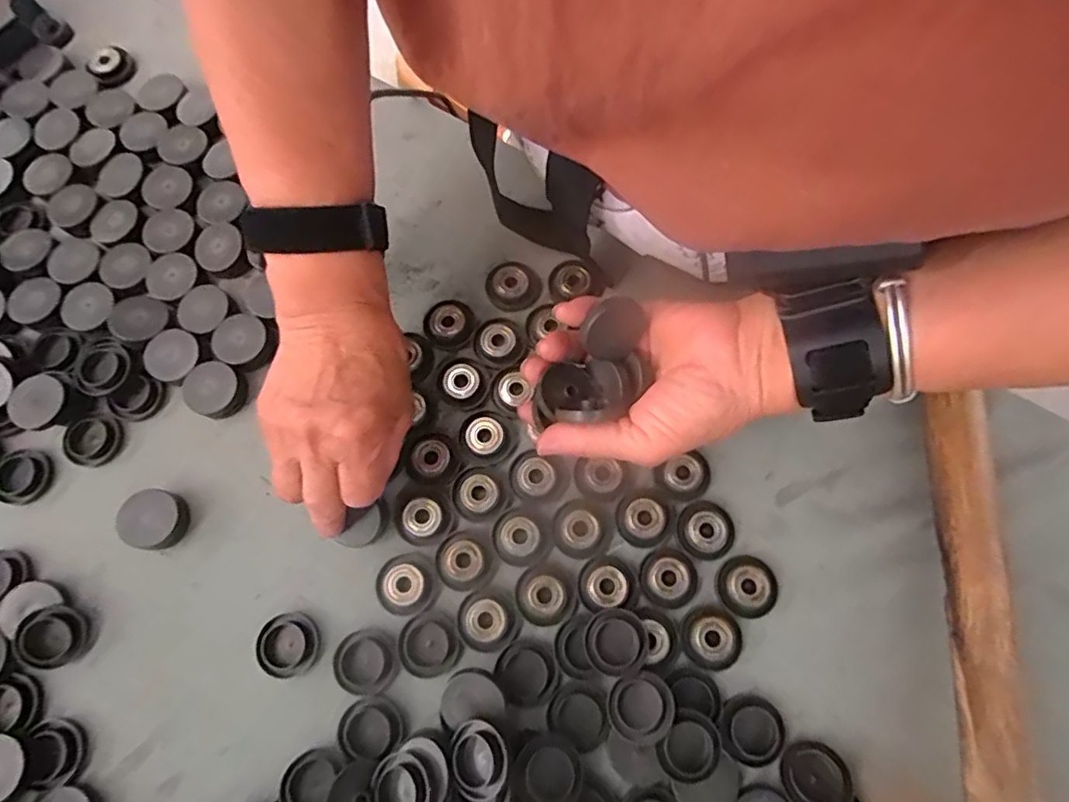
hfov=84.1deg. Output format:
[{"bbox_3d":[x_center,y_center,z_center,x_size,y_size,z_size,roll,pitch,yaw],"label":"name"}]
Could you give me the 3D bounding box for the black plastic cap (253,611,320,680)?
[{"bbox_3d":[-0.135,0.132,0.322,0.034,0.007,0.031,0,72,1],"label":"black plastic cap"}]

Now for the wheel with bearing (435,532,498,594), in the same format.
[{"bbox_3d":[-0.039,0.090,0.330,0.033,0.005,0.031,0,72,1],"label":"wheel with bearing"}]

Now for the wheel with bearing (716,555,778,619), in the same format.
[{"bbox_3d":[0.117,0.101,0.323,0.030,0.008,0.032,0,72,1],"label":"wheel with bearing"}]

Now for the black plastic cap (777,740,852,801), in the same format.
[{"bbox_3d":[0.138,0.186,0.292,0.031,0.010,0.031,-34,50,-7],"label":"black plastic cap"}]

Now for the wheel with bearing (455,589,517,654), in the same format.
[{"bbox_3d":[-0.026,0.120,0.321,0.032,0.007,0.030,0,72,1],"label":"wheel with bearing"}]

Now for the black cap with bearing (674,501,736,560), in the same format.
[{"bbox_3d":[0.096,0.072,0.332,0.030,0.009,0.031,0,72,1],"label":"black cap with bearing"}]

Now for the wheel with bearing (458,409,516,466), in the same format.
[{"bbox_3d":[-0.029,0.020,0.351,0.033,0.011,0.032,0,72,1],"label":"wheel with bearing"}]

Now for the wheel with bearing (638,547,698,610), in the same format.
[{"bbox_3d":[0.073,0.097,0.323,0.030,0.006,0.031,0,72,1],"label":"wheel with bearing"}]

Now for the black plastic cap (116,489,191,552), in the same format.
[{"bbox_3d":[-0.216,0.067,0.336,0.032,0.016,0.033,0,72,1],"label":"black plastic cap"}]

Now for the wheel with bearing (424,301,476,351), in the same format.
[{"bbox_3d":[-0.054,-0.049,0.373,0.030,0.010,0.031,0,72,1],"label":"wheel with bearing"}]

